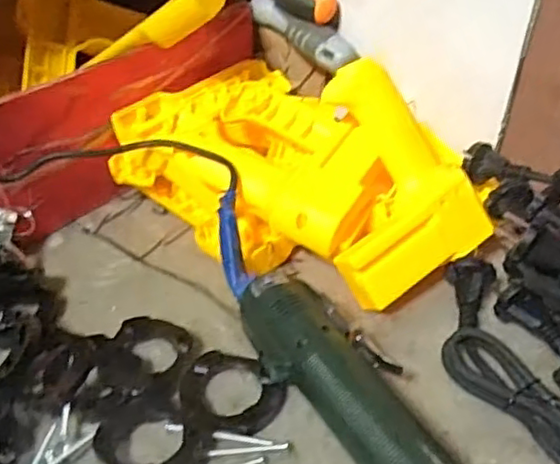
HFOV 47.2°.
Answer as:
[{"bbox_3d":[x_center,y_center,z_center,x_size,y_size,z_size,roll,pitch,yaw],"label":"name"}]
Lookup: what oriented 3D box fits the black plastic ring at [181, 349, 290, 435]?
[{"bbox_3d":[-0.029,0.095,0.382,0.054,0.010,0.059,-1,39,0],"label":"black plastic ring"}]

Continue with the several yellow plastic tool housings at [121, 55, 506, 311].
[{"bbox_3d":[0.009,-0.055,0.472,0.155,0.102,0.266,-32,49,-32],"label":"several yellow plastic tool housings"}]

